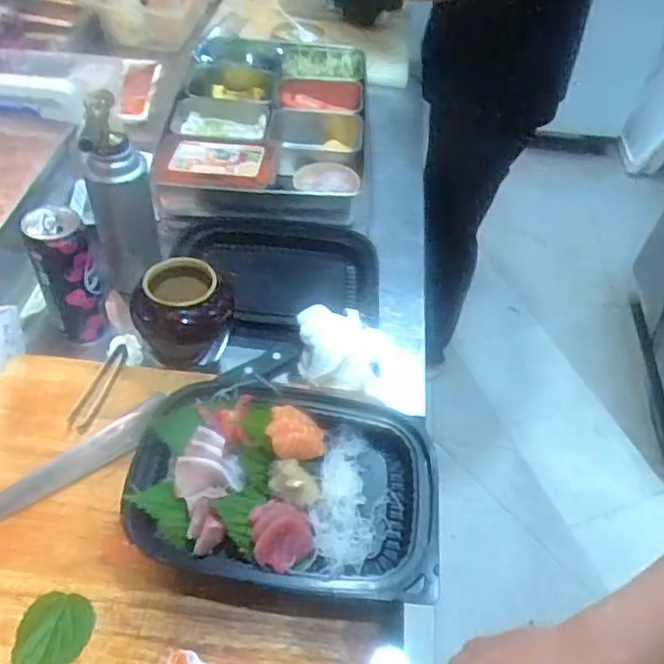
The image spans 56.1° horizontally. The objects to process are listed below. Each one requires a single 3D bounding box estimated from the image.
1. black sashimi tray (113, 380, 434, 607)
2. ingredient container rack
[{"bbox_3d":[-0.037,0.127,0.535,0.249,0.045,0.178,8,47,1],"label":"black sashimi tray"},{"bbox_3d":[-0.094,-0.324,0.944,0.280,0.072,0.418,6,47,-1],"label":"ingredient container rack"}]

